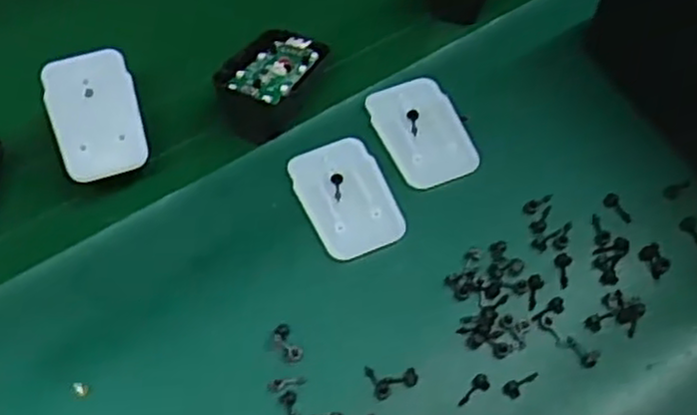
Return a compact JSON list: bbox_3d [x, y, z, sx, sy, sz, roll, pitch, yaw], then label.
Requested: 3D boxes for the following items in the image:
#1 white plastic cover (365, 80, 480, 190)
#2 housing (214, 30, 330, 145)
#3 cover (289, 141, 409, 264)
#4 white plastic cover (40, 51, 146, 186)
[{"bbox_3d":[0.042,-0.043,0.414,0.046,0.005,0.069,-21,62,-11],"label":"white plastic cover"},{"bbox_3d":[-0.043,-0.075,0.424,0.042,0.027,0.069,23,58,16],"label":"housing"},{"bbox_3d":[-0.001,-0.007,0.393,0.046,0.004,0.070,-22,63,-12],"label":"cover"},{"bbox_3d":[-0.135,-0.050,0.397,0.044,0.004,0.068,-14,80,-13],"label":"white plastic cover"}]

